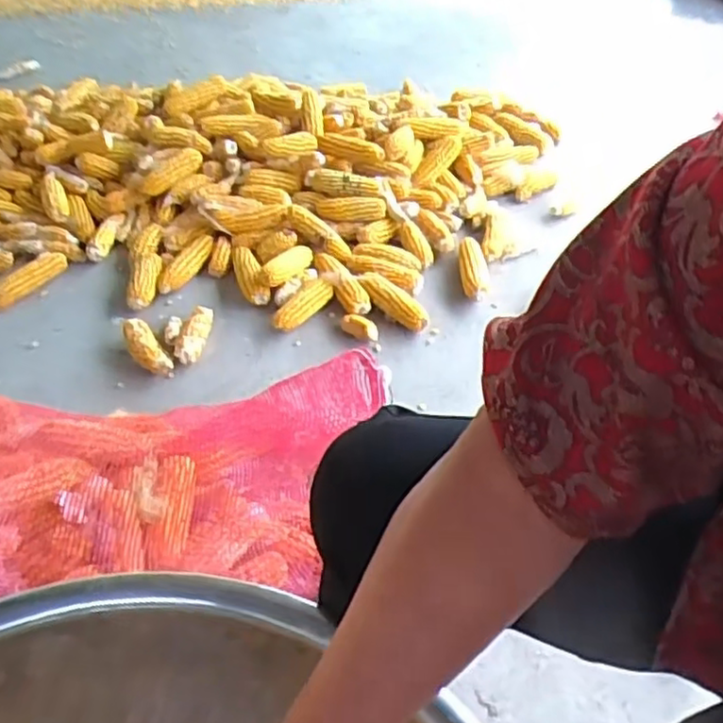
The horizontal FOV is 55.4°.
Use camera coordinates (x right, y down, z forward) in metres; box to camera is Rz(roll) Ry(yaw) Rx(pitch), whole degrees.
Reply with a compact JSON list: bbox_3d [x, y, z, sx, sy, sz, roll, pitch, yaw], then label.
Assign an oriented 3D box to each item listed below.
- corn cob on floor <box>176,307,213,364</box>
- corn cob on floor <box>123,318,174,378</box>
[{"bbox_3d":[-0.276,-0.042,1.136,0.046,0.035,0.114,6,43,4],"label":"corn cob on floor"},{"bbox_3d":[-0.349,-0.019,1.112,0.043,0.051,0.129,-26,50,-27],"label":"corn cob on floor"}]

